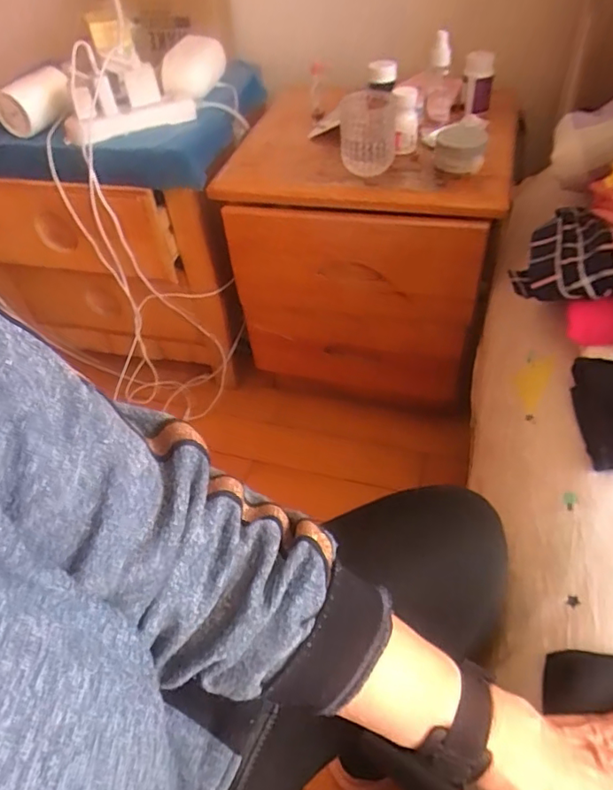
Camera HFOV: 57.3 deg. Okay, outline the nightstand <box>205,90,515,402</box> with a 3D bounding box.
[{"bbox_3d":[0.093,-0.230,0.932,0.390,0.357,0.288,11,50,16],"label":"nightstand"}]

